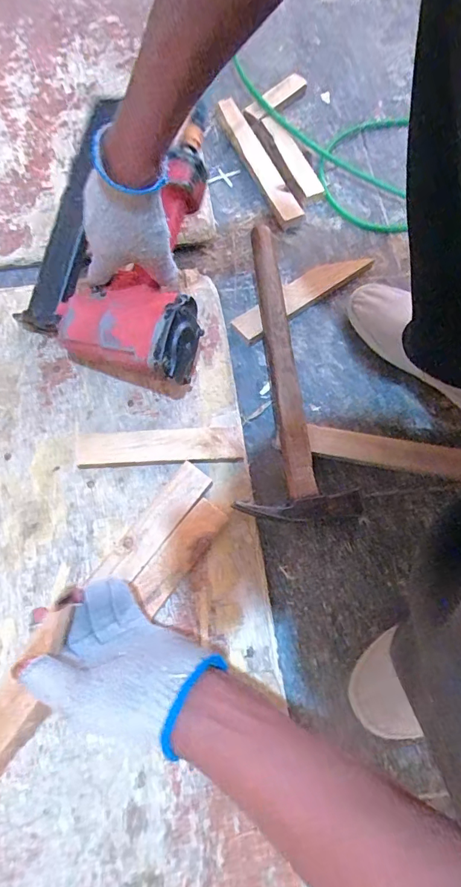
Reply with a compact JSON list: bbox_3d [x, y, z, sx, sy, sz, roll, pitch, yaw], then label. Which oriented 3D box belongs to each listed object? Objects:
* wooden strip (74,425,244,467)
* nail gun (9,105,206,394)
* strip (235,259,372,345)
[{"bbox_3d":[-0.084,0.005,0.520,0.190,0.022,0.041,-3,71,-2],"label":"wooden strip"},{"bbox_3d":[-0.140,-0.242,0.543,0.249,0.121,0.327,12,71,3],"label":"nail gun"},{"bbox_3d":[0.098,-0.206,0.611,0.216,0.025,0.042,-34,75,-12],"label":"strip"}]

